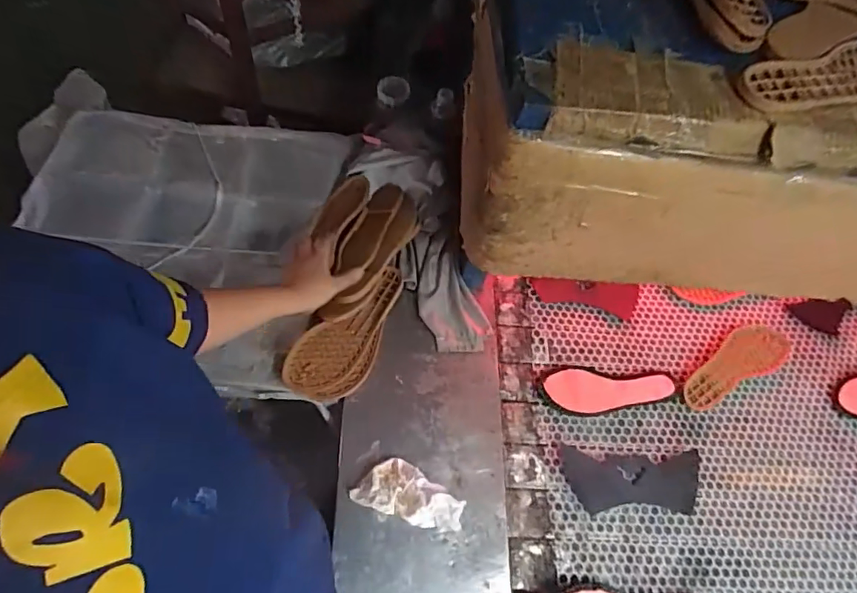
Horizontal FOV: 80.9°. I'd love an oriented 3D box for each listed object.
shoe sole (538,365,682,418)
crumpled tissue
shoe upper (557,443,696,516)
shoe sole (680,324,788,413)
[{"bbox_3d":[0.296,0.155,0.814,0.227,0.015,0.077,6,63,-7],"label":"shoe sole"},{"bbox_3d":[-0.023,0.266,0.676,0.144,0.037,0.067,21,62,1],"label":"crumpled tissue"},{"bbox_3d":[0.311,0.278,0.759,0.210,0.012,0.089,4,63,-2],"label":"shoe upper"},{"bbox_3d":[0.524,0.114,0.855,0.240,0.016,0.081,-21,69,-19],"label":"shoe sole"}]

